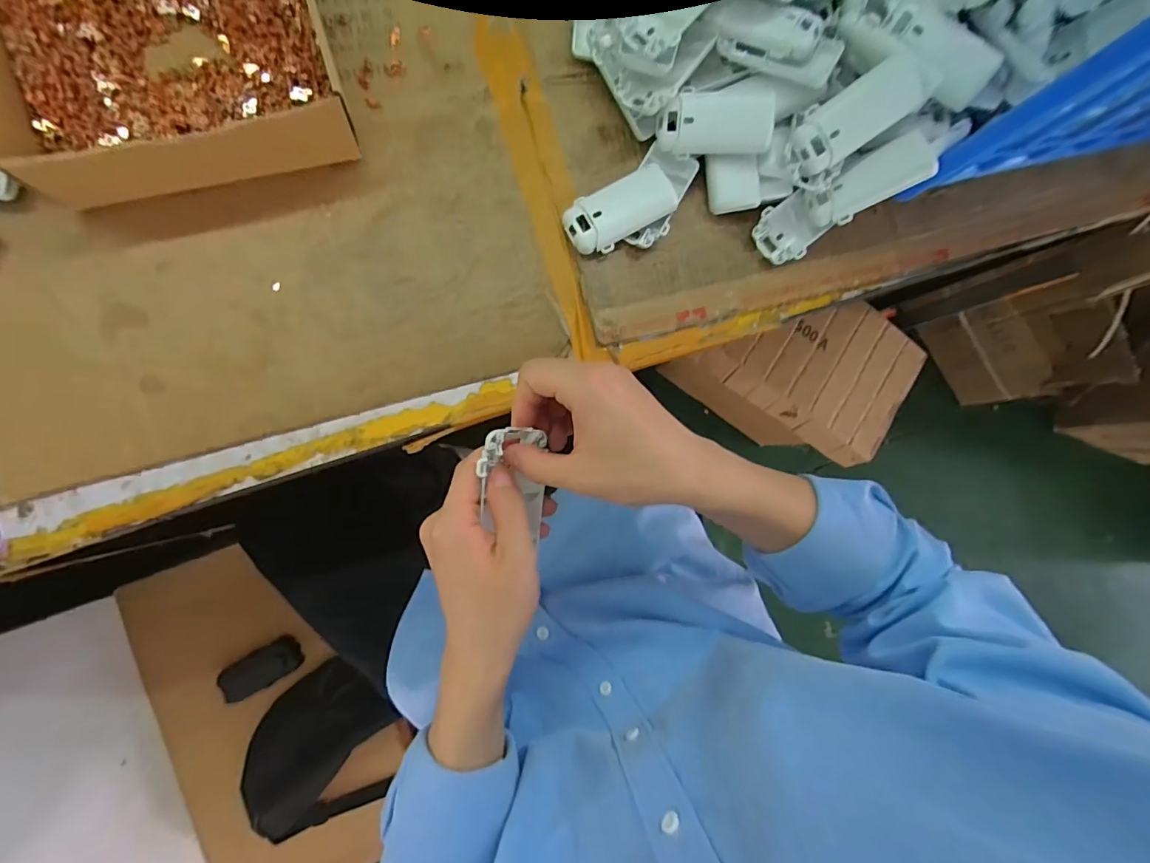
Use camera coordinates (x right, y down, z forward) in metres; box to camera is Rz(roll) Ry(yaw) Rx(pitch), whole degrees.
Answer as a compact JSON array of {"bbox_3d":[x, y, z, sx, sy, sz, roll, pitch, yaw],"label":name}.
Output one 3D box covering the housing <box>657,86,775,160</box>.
[{"bbox_3d":[0.116,-0.259,0.413,0.092,0.022,0.050,3,103,6],"label":"housing"}]

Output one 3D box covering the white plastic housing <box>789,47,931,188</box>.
[{"bbox_3d":[0.223,-0.250,0.398,0.104,0.021,0.051,-36,95,17],"label":"white plastic housing"}]

